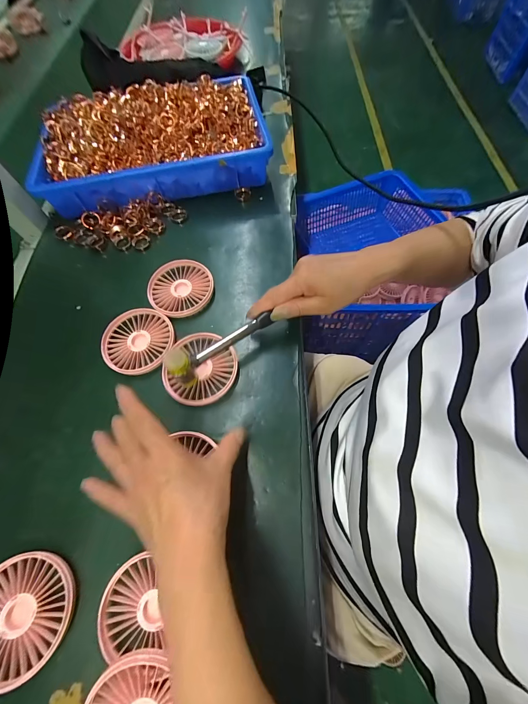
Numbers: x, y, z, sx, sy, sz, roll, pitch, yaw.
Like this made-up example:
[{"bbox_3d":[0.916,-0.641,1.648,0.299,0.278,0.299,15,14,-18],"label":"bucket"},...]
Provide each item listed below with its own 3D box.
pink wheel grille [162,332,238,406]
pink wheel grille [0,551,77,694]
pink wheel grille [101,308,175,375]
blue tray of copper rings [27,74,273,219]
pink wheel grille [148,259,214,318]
[{"bbox_3d":[-0.075,0.020,0.323,0.086,0.016,0.086,0,67,1],"label":"pink wheel grille"},{"bbox_3d":[-0.215,0.230,0.235,0.084,0.021,0.086,0,67,1],"label":"pink wheel grille"},{"bbox_3d":[-0.158,-0.015,0.340,0.086,0.009,0.088,0,67,1],"label":"pink wheel grille"},{"bbox_3d":[-0.182,-0.350,0.458,0.350,0.081,0.212,-12,67,-4],"label":"blue tray of copper rings"},{"bbox_3d":[-0.114,-0.088,0.372,0.086,0.012,0.087,0,67,1],"label":"pink wheel grille"}]

